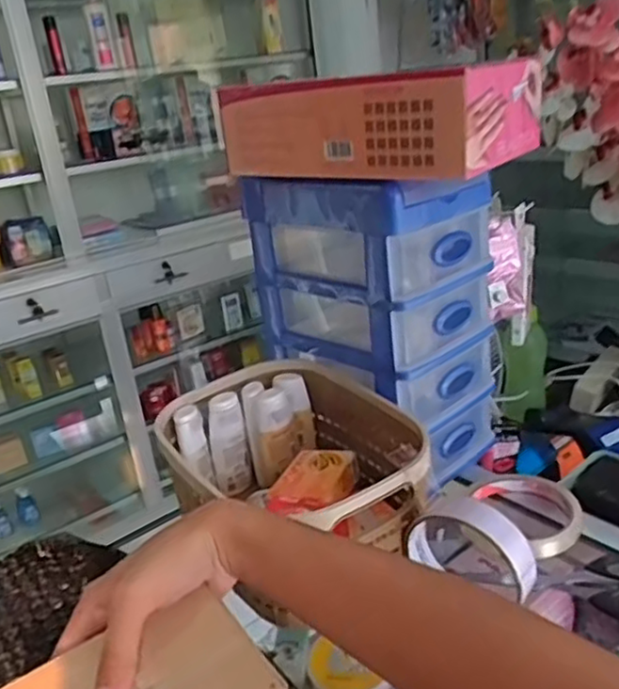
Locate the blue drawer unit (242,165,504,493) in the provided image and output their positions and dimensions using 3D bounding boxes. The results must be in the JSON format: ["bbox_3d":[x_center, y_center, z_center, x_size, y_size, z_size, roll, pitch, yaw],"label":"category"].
[{"bbox_3d":[0.061,-0.029,0.605,0.142,0.251,0.166,-21,25,-32],"label":"blue drawer unit"}]

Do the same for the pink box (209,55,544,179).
[{"bbox_3d":[0.052,-0.169,0.513,0.197,0.066,0.137,11,27,39],"label":"pink box"}]

